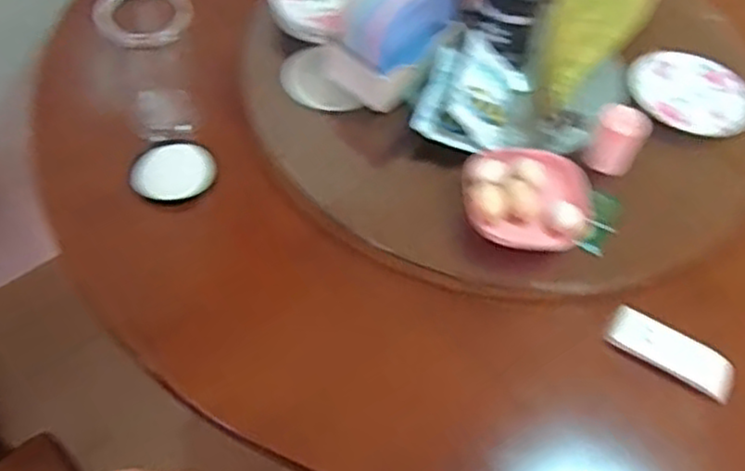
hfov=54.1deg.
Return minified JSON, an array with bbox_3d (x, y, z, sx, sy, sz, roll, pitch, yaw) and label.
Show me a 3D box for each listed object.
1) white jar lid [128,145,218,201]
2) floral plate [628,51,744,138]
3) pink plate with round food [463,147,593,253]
[{"bbox_3d":[-0.255,-0.086,0.933,0.105,0.019,0.090,-10,57,-11],"label":"white jar lid"},{"bbox_3d":[0.458,-0.206,1.046,0.160,0.030,0.149,-1,54,1],"label":"floral plate"},{"bbox_3d":[0.195,-0.051,0.911,0.157,0.048,0.147,2,55,-3],"label":"pink plate with round food"}]

